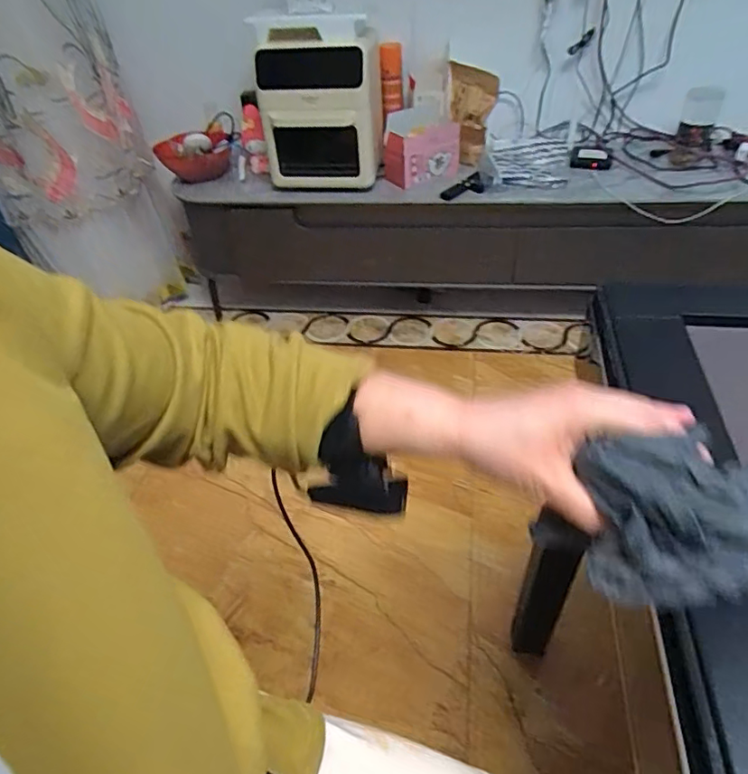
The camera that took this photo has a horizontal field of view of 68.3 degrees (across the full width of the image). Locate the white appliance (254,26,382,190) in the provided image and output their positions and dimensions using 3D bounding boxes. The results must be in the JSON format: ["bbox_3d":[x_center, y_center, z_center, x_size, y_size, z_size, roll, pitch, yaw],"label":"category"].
[{"bbox_3d":[-0.138,-0.709,1.413,0.301,0.344,0.224,3,43,9],"label":"white appliance"}]

